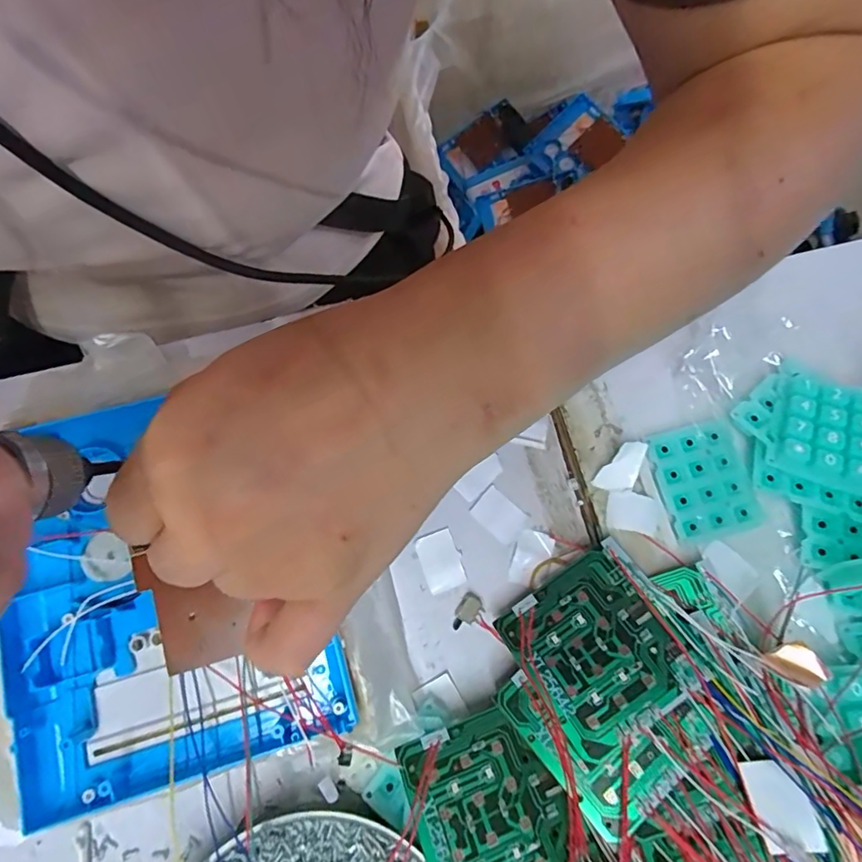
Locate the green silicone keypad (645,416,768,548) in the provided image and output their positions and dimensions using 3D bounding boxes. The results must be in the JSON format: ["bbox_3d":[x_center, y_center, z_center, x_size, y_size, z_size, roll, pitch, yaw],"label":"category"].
[{"bbox_3d":[0.145,0.026,0.277,0.047,0.004,0.059,-15,77,-7],"label":"green silicone keypad"}]

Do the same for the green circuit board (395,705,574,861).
[{"bbox_3d":[0.024,0.161,0.221,0.060,0.004,0.070,-17,57,-13],"label":"green circuit board"}]

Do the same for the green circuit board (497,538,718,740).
[{"bbox_3d":[0.078,0.098,0.244,0.069,0.004,0.070,-35,58,-4],"label":"green circuit board"}]

